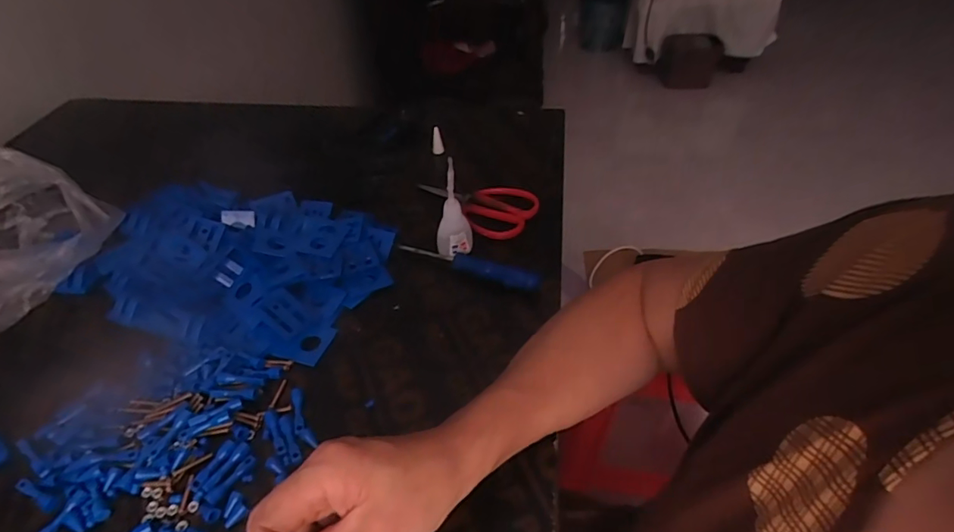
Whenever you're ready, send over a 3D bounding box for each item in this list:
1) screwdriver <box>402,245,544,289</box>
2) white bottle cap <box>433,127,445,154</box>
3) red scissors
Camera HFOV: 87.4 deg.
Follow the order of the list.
[{"bbox_3d":[-0.010,-0.003,0.472,0.144,0.015,0.018,18,49,20],"label":"screwdriver"},{"bbox_3d":[-0.049,-0.156,0.621,0.014,0.033,0.013,-1,45,1],"label":"white bottle cap"},{"bbox_3d":[-0.004,-0.063,0.545,0.137,0.009,0.078,7,46,10],"label":"red scissors"}]

